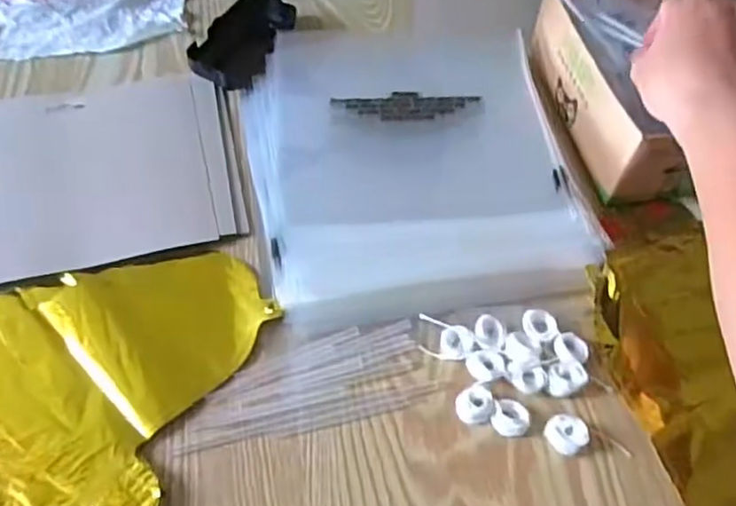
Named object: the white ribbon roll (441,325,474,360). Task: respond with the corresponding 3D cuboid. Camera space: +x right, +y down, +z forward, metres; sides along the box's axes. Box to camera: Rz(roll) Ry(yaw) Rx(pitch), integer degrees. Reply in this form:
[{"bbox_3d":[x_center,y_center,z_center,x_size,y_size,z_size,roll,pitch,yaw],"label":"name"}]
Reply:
[{"bbox_3d":[0.055,0.055,0.396,0.019,0.008,0.021,27,58,16],"label":"white ribbon roll"}]

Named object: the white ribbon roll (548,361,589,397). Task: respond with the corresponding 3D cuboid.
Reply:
[{"bbox_3d":[0.117,0.075,0.381,0.024,0.009,0.019,-5,55,-6],"label":"white ribbon roll"}]

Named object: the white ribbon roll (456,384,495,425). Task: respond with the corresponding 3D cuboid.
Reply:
[{"bbox_3d":[0.063,0.088,0.375,0.021,0.012,0.021,1,55,-2],"label":"white ribbon roll"}]

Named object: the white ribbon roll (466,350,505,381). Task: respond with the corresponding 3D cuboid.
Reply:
[{"bbox_3d":[0.071,0.067,0.385,0.021,0.007,0.020,1,55,-2],"label":"white ribbon roll"}]

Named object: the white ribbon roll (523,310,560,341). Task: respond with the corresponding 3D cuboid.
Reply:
[{"bbox_3d":[0.108,0.045,0.402,0.023,0.005,0.020,36,61,21],"label":"white ribbon roll"}]

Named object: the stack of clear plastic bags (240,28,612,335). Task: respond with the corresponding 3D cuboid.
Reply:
[{"bbox_3d":[0.030,-0.065,0.461,0.217,0.030,0.237,-7,55,-7],"label":"stack of clear plastic bags"}]

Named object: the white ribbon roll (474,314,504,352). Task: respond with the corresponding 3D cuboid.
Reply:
[{"bbox_3d":[0.075,0.049,0.398,0.018,0.009,0.021,19,56,10],"label":"white ribbon roll"}]

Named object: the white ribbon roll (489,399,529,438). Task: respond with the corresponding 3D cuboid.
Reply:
[{"bbox_3d":[0.082,0.095,0.372,0.021,0.011,0.020,1,55,-2],"label":"white ribbon roll"}]

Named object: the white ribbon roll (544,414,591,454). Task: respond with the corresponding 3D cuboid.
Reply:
[{"bbox_3d":[0.113,0.103,0.367,0.021,0.010,0.022,1,55,-2],"label":"white ribbon roll"}]

